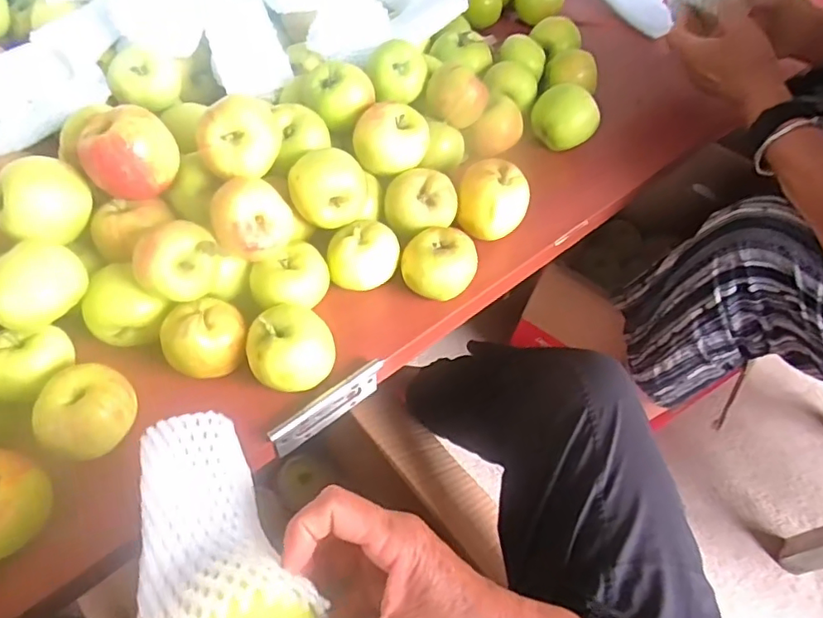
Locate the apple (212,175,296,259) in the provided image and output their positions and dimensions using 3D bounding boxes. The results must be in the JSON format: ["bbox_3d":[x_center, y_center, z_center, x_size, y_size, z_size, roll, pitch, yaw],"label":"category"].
[{"bbox_3d":[-0.119,-0.067,0.427,0.056,0.045,0.051,2,57,-3],"label":"apple"}]

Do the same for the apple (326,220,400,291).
[{"bbox_3d":[-0.041,-0.039,0.485,0.058,0.058,0.049,4,57,-2],"label":"apple"}]

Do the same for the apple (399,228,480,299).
[{"bbox_3d":[0.023,-0.035,0.495,0.063,0.056,0.058,2,57,-3],"label":"apple"}]

